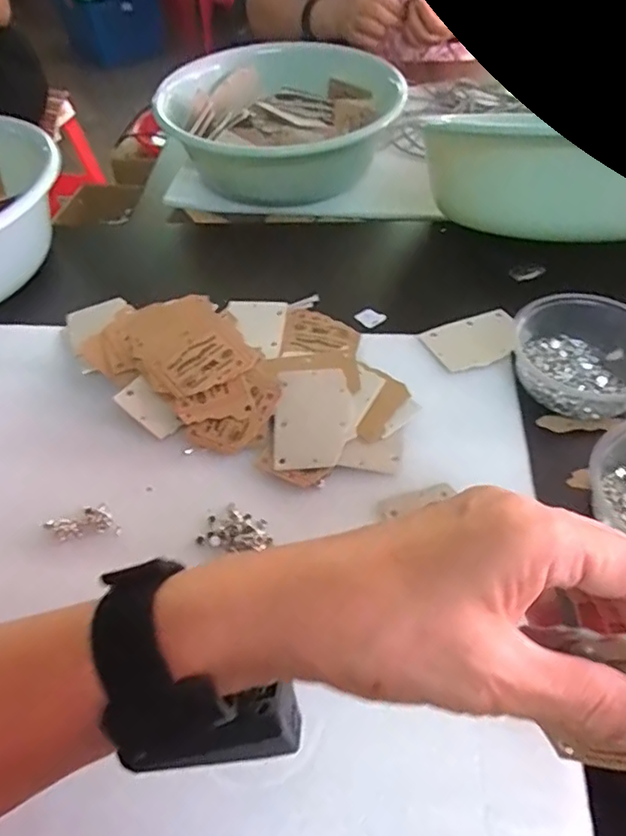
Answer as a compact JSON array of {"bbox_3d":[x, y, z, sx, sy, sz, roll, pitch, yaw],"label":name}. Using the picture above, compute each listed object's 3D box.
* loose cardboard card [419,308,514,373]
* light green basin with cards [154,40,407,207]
[{"bbox_3d":[0.139,-0.064,0.477,0.081,0.007,0.055,-25,48,-13],"label":"loose cardboard card"},{"bbox_3d":[-0.032,-0.375,0.743,0.276,0.124,0.261,-2,51,2],"label":"light green basin with cards"}]

